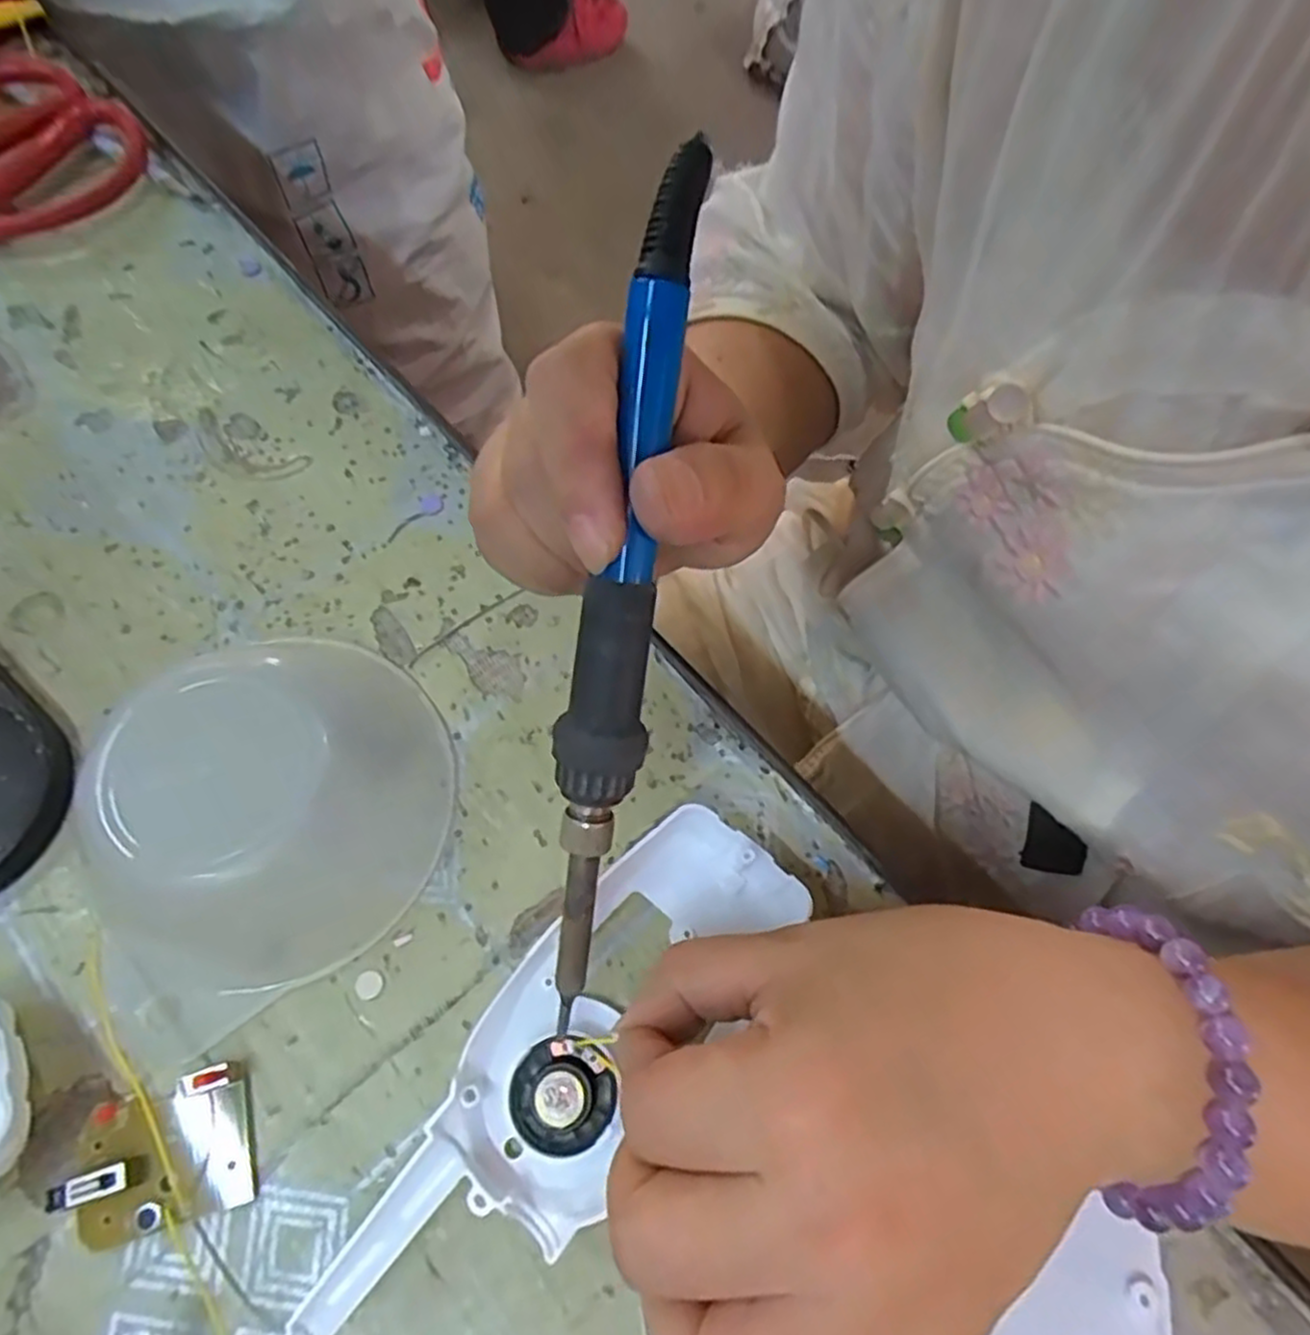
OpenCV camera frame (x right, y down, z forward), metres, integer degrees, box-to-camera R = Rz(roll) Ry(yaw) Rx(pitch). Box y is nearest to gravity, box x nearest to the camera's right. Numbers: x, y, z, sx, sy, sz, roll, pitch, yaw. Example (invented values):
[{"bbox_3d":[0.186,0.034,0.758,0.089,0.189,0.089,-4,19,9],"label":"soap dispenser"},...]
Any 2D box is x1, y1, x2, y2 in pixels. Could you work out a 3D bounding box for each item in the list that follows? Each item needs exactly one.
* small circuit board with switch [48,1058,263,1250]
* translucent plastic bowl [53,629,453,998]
[{"bbox_3d":[-0.129,0.127,0.198,0.044,0.009,0.033,-15,67,-9],"label":"small circuit board with switch"},{"bbox_3d":[-0.115,0.032,0.221,0.101,0.041,0.101,1,65,-2],"label":"translucent plastic bowl"}]

